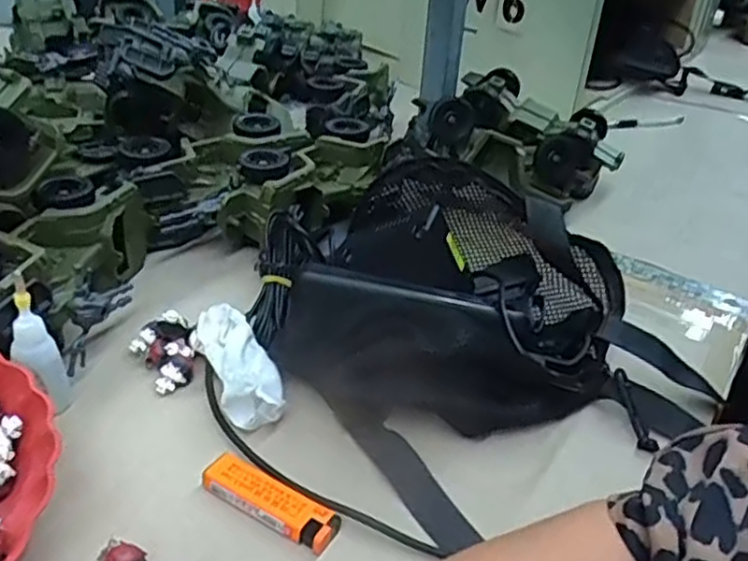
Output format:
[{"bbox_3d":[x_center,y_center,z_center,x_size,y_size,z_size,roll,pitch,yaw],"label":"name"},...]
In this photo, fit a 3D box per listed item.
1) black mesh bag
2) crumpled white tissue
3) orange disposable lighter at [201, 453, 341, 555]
[{"bbox_3d":[0.058,0.013,0.488,0.211,0.111,0.178,19,36,19],"label":"black mesh bag"},{"bbox_3d":[-0.090,0.055,0.473,0.040,0.034,0.095,-12,37,-25],"label":"crumpled white tissue"},{"bbox_3d":[-0.057,0.122,0.392,0.082,0.013,0.025,23,37,24],"label":"orange disposable lighter"}]

